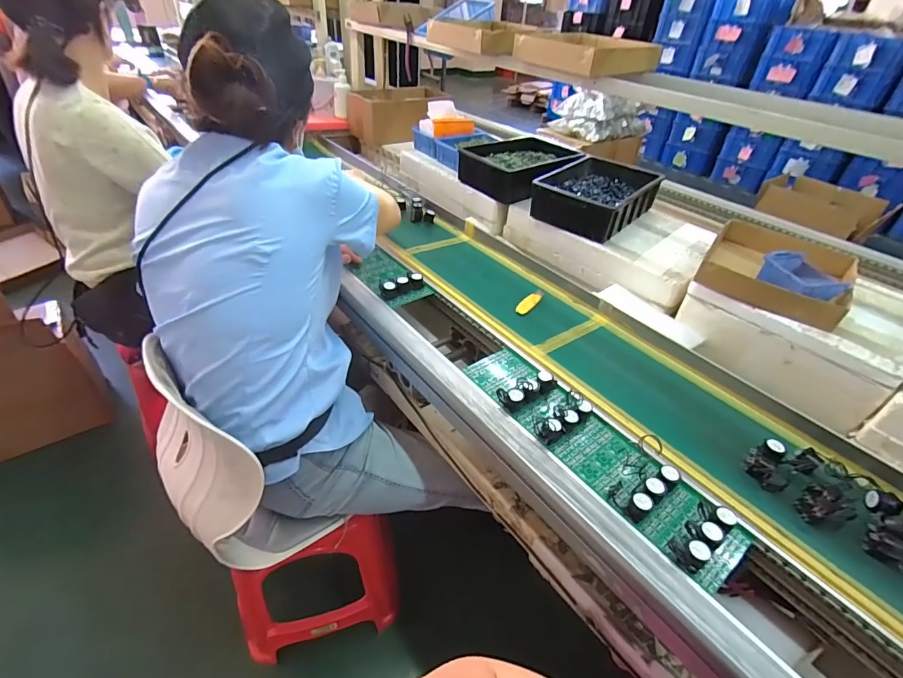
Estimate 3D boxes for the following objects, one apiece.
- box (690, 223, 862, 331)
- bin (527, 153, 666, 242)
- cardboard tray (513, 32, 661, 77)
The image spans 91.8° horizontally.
[{"bbox_3d":[0.572,-0.122,0.777,0.221,0.053,0.214,32,46,28],"label":"box"},{"bbox_3d":[0.343,-0.336,1.026,0.199,0.079,0.298,31,45,27],"label":"bin"},{"bbox_3d":[0.278,-0.581,0.897,0.215,0.051,0.212,-21,46,-29],"label":"cardboard tray"}]

